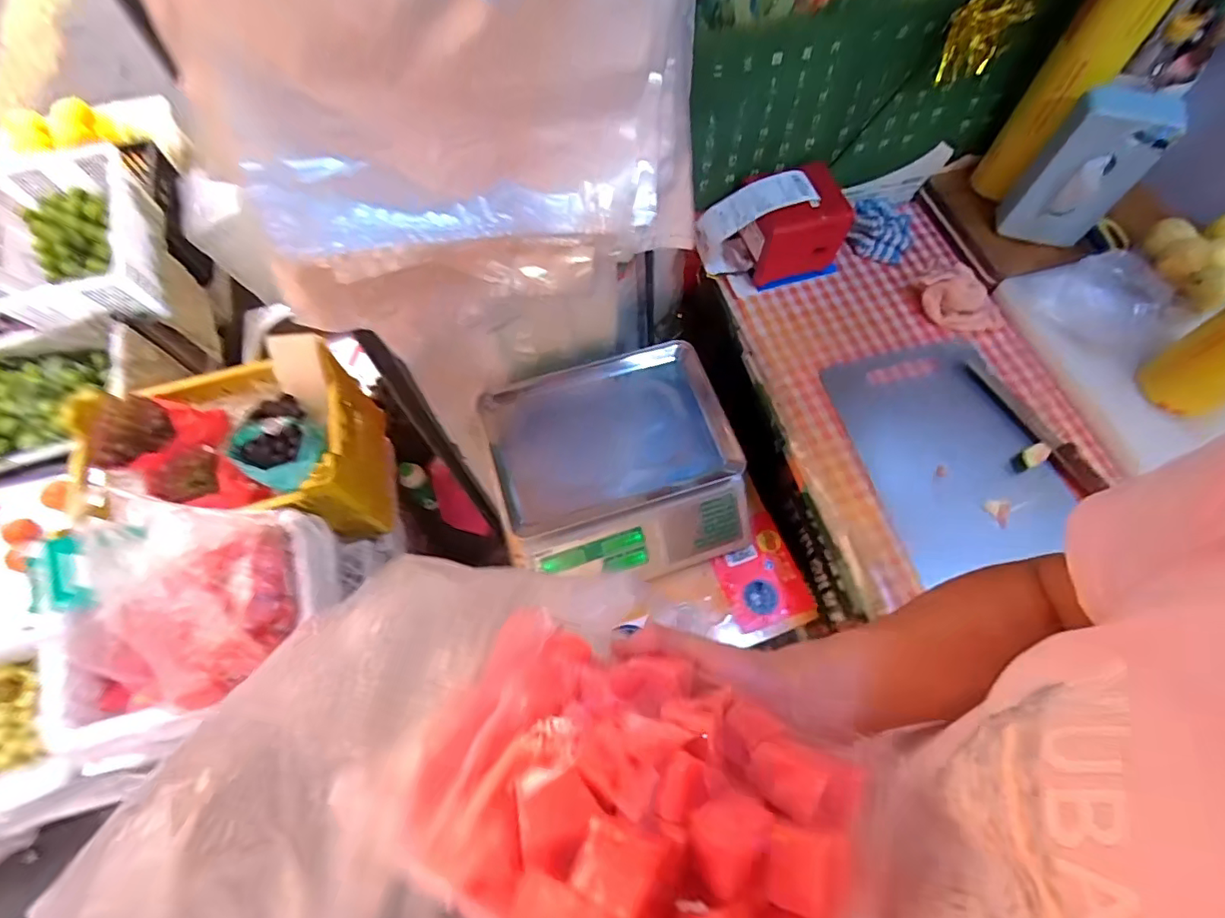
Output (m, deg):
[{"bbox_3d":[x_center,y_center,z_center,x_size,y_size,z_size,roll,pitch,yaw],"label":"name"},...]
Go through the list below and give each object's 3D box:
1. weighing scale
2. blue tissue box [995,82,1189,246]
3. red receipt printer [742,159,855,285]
[{"bbox_3d":[0.007,0.013,0.816,0.336,0.111,0.309,-13,66,-6],"label":"weighing scale"},{"bbox_3d":[0.624,-0.376,0.759,0.123,0.198,0.057,17,66,8],"label":"blue tissue box"},{"bbox_3d":[0.257,-0.340,0.807,0.131,0.095,0.123,-8,65,-3],"label":"red receipt printer"}]

